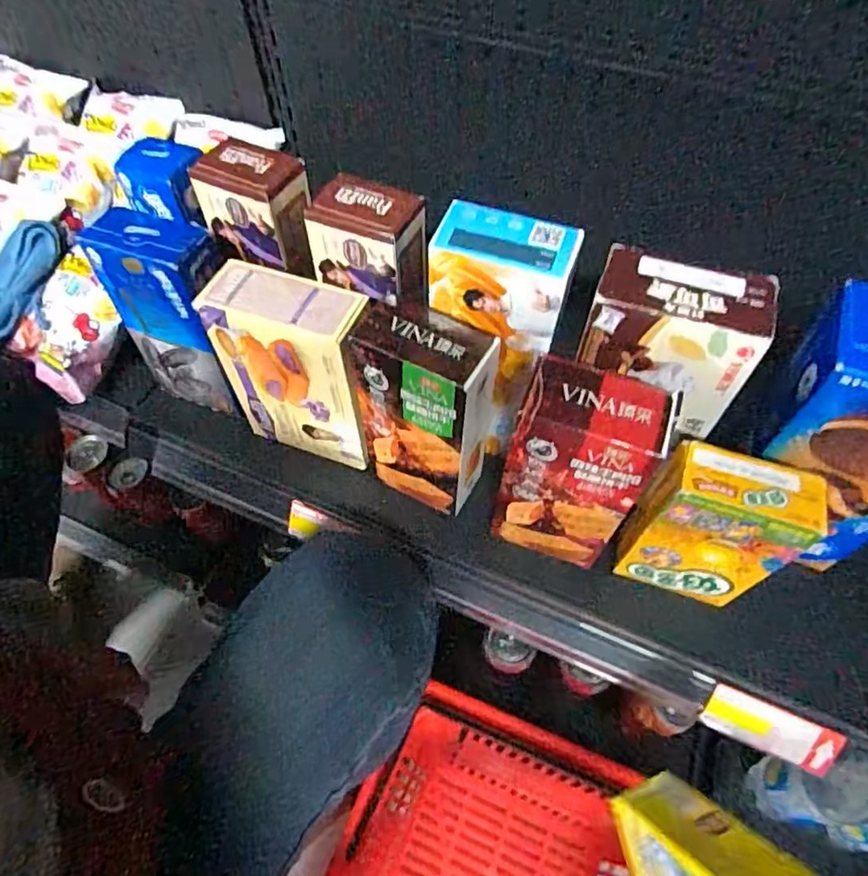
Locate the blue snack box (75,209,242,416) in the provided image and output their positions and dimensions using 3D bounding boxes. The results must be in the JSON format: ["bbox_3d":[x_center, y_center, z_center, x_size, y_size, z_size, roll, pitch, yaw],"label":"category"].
[{"bbox_3d":[-0.223,-0.105,0.524,0.106,0.182,0.061,20,59,12],"label":"blue snack box"}]

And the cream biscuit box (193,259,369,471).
[{"bbox_3d":[-0.113,-0.056,0.498,0.125,0.168,0.054,18,59,11],"label":"cream biscuit box"}]

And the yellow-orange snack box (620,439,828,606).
[{"bbox_3d":[0.200,0.071,0.439,0.102,0.157,0.043,17,59,10],"label":"yellow-orange snack box"}]

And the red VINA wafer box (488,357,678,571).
[{"bbox_3d":[0.103,0.026,0.436,0.089,0.186,0.058,17,59,11],"label":"red VINA wafer box"}]

